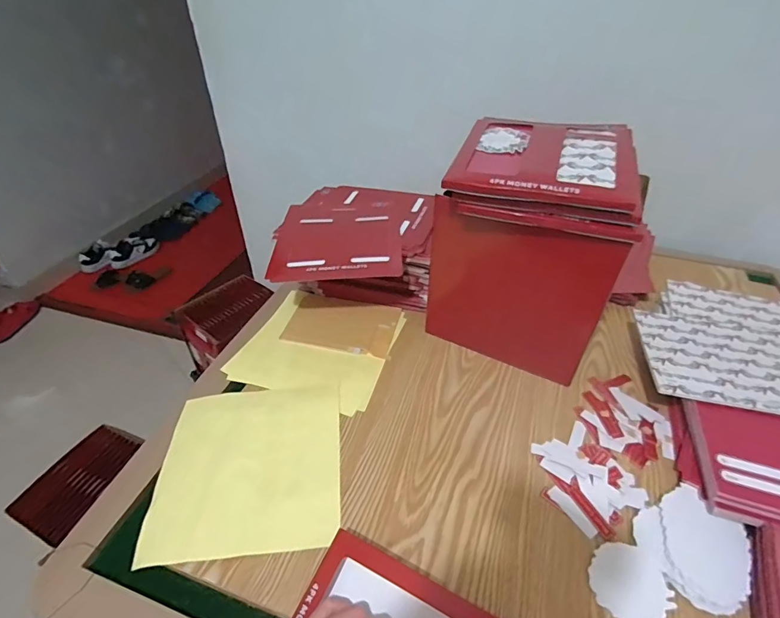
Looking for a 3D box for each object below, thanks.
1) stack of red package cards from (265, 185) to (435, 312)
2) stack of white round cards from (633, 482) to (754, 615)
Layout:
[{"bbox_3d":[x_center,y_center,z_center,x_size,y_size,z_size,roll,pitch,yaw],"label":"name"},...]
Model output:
[{"bbox_3d":[-0.057,-0.103,0.761,0.263,0.125,0.295,-1,41,-2],"label":"stack of red package cards"},{"bbox_3d":[0.313,0.241,0.431,0.105,0.019,0.097,-25,47,-27],"label":"stack of white round cards"}]

